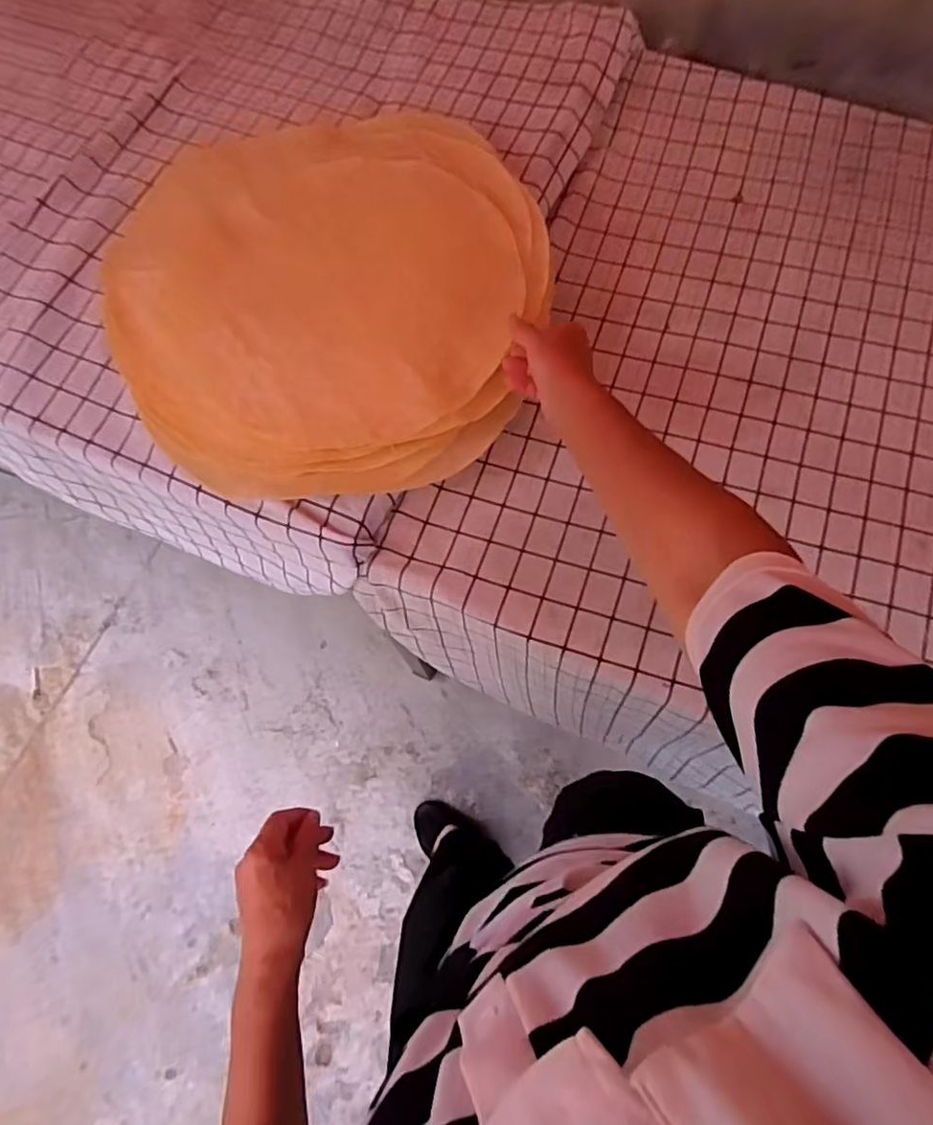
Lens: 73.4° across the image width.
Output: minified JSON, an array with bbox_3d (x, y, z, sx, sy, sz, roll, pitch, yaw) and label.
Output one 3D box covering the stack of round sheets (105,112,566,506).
[{"bbox_3d":[-0.142,-0.287,0.662,0.439,0.055,0.445,-26,73,-7],"label":"stack of round sheets"}]

